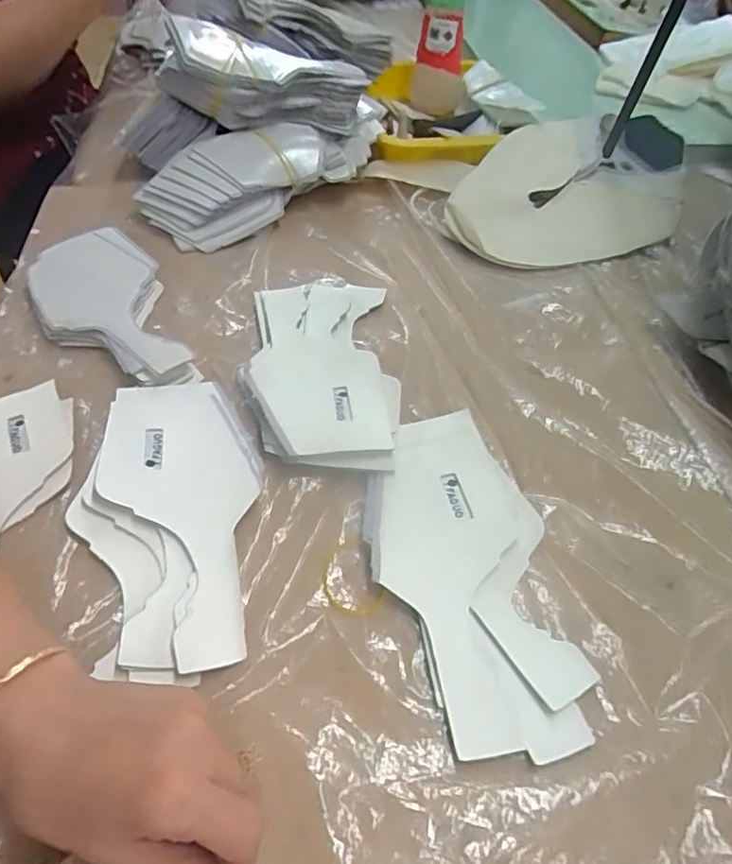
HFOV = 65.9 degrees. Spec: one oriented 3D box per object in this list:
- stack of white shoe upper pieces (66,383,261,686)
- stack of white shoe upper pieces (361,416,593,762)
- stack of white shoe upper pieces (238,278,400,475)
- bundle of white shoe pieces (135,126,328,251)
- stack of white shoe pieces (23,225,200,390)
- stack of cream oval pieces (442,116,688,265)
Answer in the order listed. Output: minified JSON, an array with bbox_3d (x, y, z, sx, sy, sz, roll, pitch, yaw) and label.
[{"bbox_3d":[-0.124,0.047,0.351,0.105,0.016,0.201,-1,51,-2],"label":"stack of white shoe upper pieces"},{"bbox_3d":[0.058,0.077,0.340,0.102,0.009,0.208,-9,52,-9],"label":"stack of white shoe upper pieces"},{"bbox_3d":[-0.035,-0.060,0.441,0.113,0.016,0.208,1,51,-1],"label":"stack of white shoe upper pieces"},{"bbox_3d":[-0.131,-0.258,0.581,0.188,0.057,0.105,-34,59,-25],"label":"bundle of white shoe pieces"},{"bbox_3d":[-0.214,-0.101,0.467,0.098,0.020,0.201,-24,56,-19],"label":"stack of white shoe pieces"},{"bbox_3d":[0.195,-0.249,0.583,0.213,0.056,0.176,-19,54,-16],"label":"stack of cream oval pieces"}]

